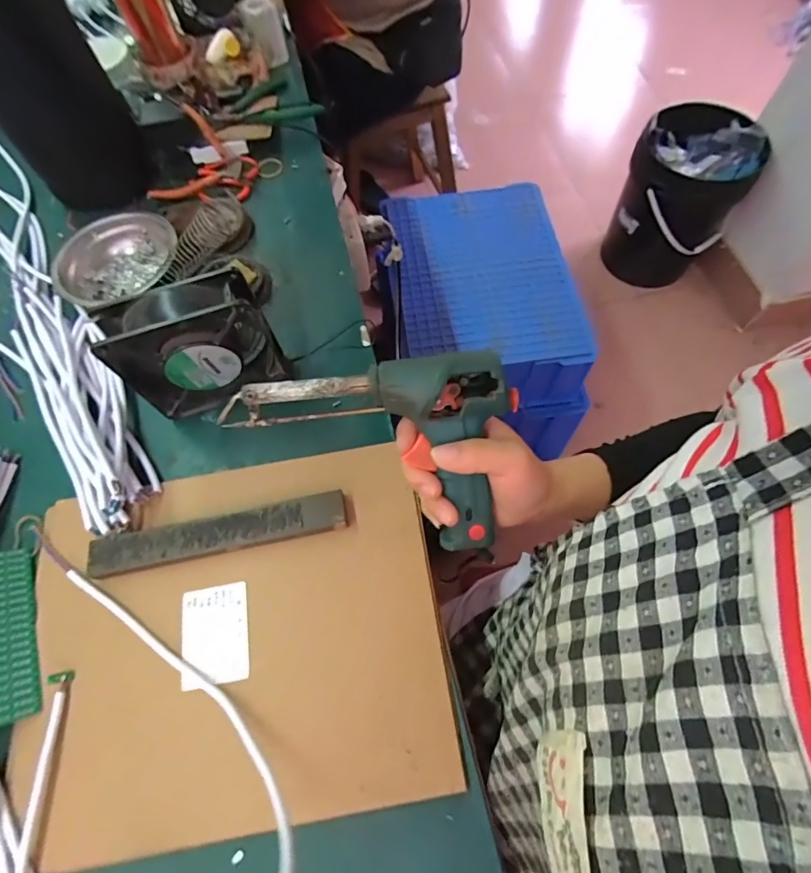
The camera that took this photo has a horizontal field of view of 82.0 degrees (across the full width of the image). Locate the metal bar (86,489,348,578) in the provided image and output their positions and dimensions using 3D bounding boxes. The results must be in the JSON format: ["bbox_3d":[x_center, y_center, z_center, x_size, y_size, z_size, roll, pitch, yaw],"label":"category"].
[{"bbox_3d":[-0.150,0.077,0.380,0.202,0.016,0.034,-11,65,-3],"label":"metal bar"}]

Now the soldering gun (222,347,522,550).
[{"bbox_3d":[-0.004,-0.017,0.325,0.203,0.045,0.128,29,109,-9],"label":"soldering gun"}]

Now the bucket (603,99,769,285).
[{"bbox_3d":[0.771,-0.670,1.370,0.290,0.413,0.269,-1,64,2],"label":"bucket"}]

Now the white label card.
[{"bbox_3d":[-0.145,0.149,0.354,0.049,0.004,0.069,-11,65,-3],"label":"white label card"}]

